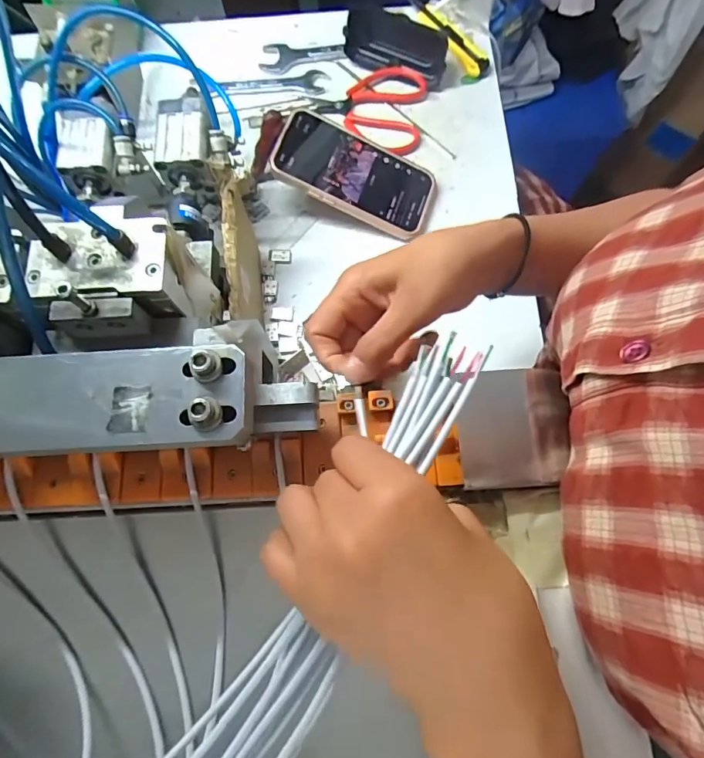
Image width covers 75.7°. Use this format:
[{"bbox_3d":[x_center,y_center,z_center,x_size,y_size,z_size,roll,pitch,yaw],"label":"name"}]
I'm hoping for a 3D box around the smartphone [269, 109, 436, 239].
[{"bbox_3d":[0.004,-0.192,0.425,0.151,0.011,0.077,21,78,-11],"label":"smartphone"}]

